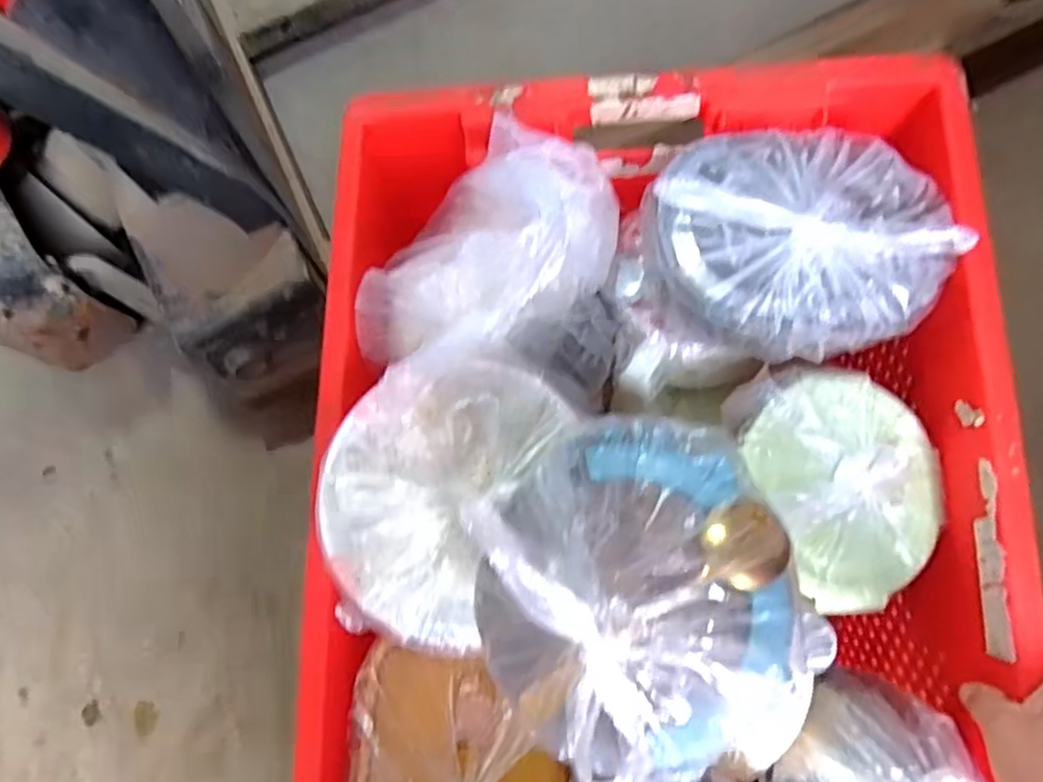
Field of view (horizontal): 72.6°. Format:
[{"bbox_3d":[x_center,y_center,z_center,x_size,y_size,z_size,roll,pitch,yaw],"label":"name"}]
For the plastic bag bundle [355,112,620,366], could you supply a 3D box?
[{"bbox_3d":[-0.020,-0.087,0.454,0.126,0.093,0.187,37,88,7],"label":"plastic bag bundle"}]

